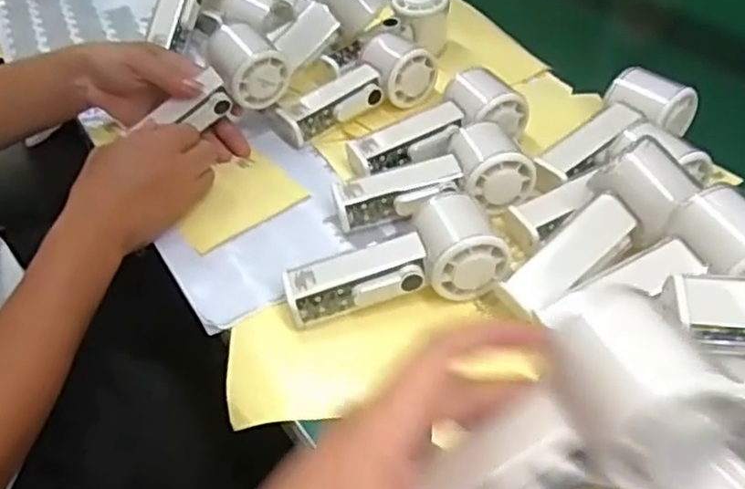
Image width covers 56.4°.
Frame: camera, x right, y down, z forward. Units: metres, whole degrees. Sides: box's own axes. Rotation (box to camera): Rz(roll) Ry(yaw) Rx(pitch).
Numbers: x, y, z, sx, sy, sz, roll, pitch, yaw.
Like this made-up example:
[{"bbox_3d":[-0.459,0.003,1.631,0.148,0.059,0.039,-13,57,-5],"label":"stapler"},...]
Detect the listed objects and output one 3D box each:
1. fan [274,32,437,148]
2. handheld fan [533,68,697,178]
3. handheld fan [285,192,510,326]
[{"bbox_3d":[-0.018,-0.152,0.650,0.157,0.057,0.075,-24,48,-20],"label":"fan"},{"bbox_3d":[0.199,-0.093,0.580,0.147,0.048,0.060,-33,51,-12],"label":"handheld fan"},{"bbox_3d":[0.014,0.008,0.486,0.146,0.051,0.065,-8,44,-6],"label":"handheld fan"}]

